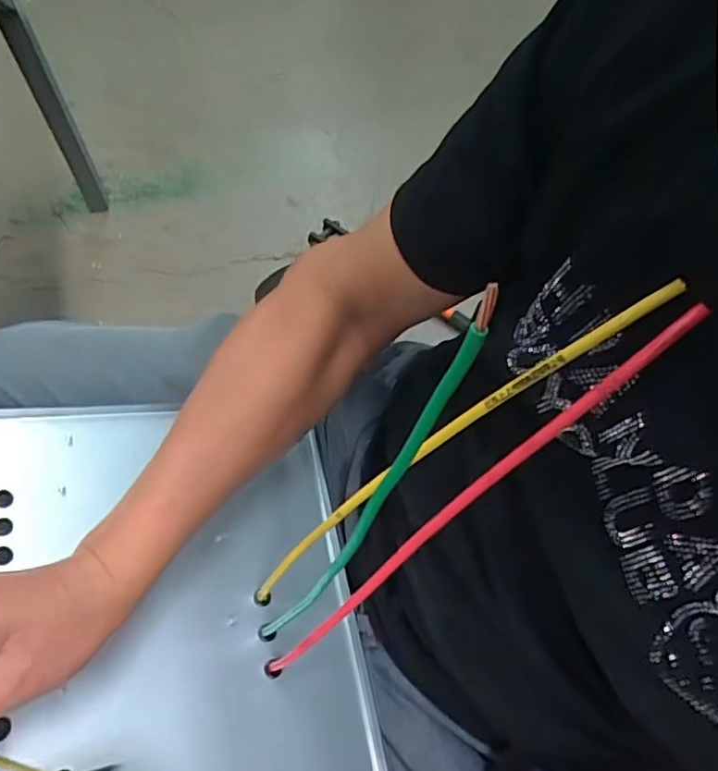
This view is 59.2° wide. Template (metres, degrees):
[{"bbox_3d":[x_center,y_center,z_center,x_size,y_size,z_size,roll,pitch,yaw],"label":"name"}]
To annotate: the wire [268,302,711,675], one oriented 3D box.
[{"bbox_3d":[0.040,0.079,0.336,0.008,0.336,0.010,-7,56,-51],"label":"wire"}]

